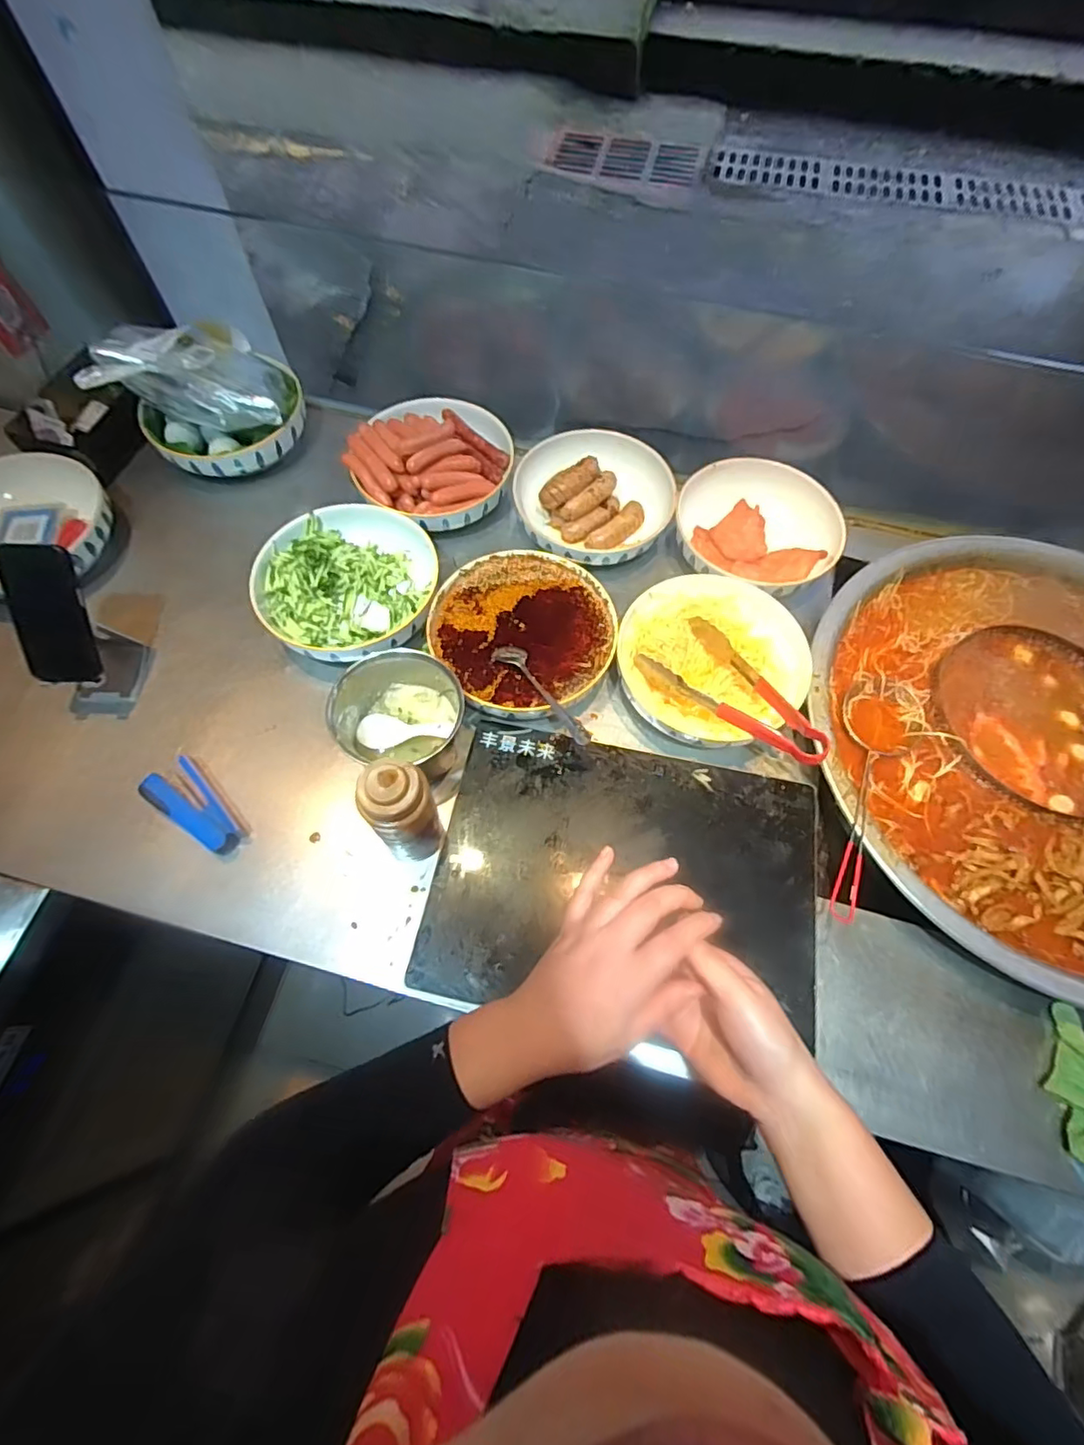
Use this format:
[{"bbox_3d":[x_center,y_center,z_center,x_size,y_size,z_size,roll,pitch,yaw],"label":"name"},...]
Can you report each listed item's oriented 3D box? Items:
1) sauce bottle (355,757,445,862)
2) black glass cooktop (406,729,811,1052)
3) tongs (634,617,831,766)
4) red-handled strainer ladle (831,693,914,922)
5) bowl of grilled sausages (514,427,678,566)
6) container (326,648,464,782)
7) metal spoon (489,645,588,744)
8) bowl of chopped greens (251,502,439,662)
[{"bbox_3d":[-0.132,0.089,0.560,0.057,0.149,0.071,39,70,16],"label":"sauce bottle"},{"bbox_3d":[0.092,0.161,0.615,0.394,0.037,0.287,10,65,4],"label":"black glass cooktop"},{"bbox_3d":[0.224,-0.029,0.678,0.114,0.063,0.227,-33,70,-15],"label":"tongs"},{"bbox_3d":[0.355,0.087,0.631,0.075,0.033,0.283,21,55,11],"label":"red-handled strainer ladle"},{"bbox_3d":[0.070,-0.309,0.818,0.205,0.092,0.211,0,65,-1],"label":"bowl of grilled sausages"},{"bbox_3d":[-0.156,-0.008,0.655,0.135,0.098,0.112,-12,66,-6],"label":"container"},{"bbox_3d":[0.000,-0.033,0.658,0.037,0.025,0.175,-31,54,-12],"label":"metal spoon"},{"bbox_3d":[-0.244,-0.177,0.751,0.215,0.068,0.221,0,65,-1],"label":"bowl of chopped greens"}]

